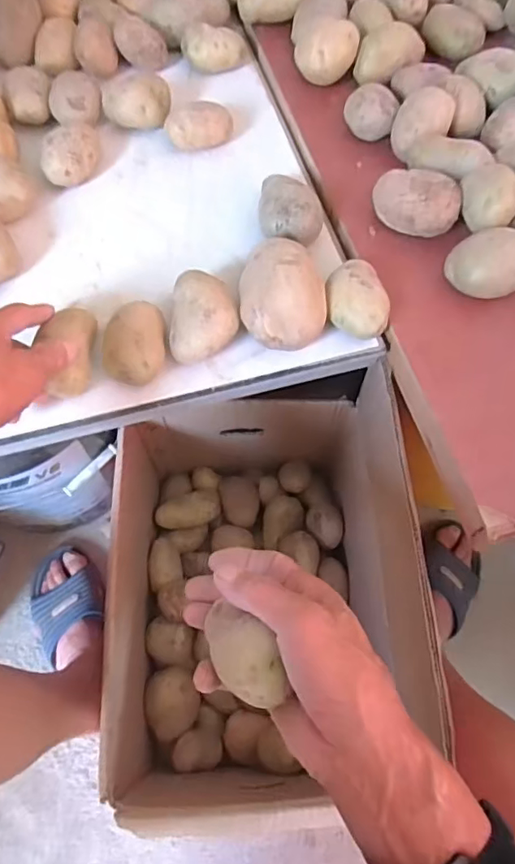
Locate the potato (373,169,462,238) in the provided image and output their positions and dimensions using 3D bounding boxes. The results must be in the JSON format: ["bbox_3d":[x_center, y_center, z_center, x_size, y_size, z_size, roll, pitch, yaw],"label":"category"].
[{"bbox_3d":[0.146,-0.213,0.511,0.078,0.041,0.044,20,67,6],"label":"potato"}]

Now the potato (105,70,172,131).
[{"bbox_3d":[-0.127,-0.351,0.589,0.065,0.046,0.042,10,67,2],"label":"potato"}]

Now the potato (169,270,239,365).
[{"bbox_3d":[-0.045,-0.095,0.477,0.054,0.048,0.075,4,67,0],"label":"potato"}]

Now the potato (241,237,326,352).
[{"bbox_3d":[0.022,-0.113,0.479,0.072,0.060,0.091,5,67,0],"label":"potato"}]

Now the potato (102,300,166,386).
[{"bbox_3d":[-0.103,-0.074,0.472,0.048,0.042,0.072,2,67,-1],"label":"potato"}]

